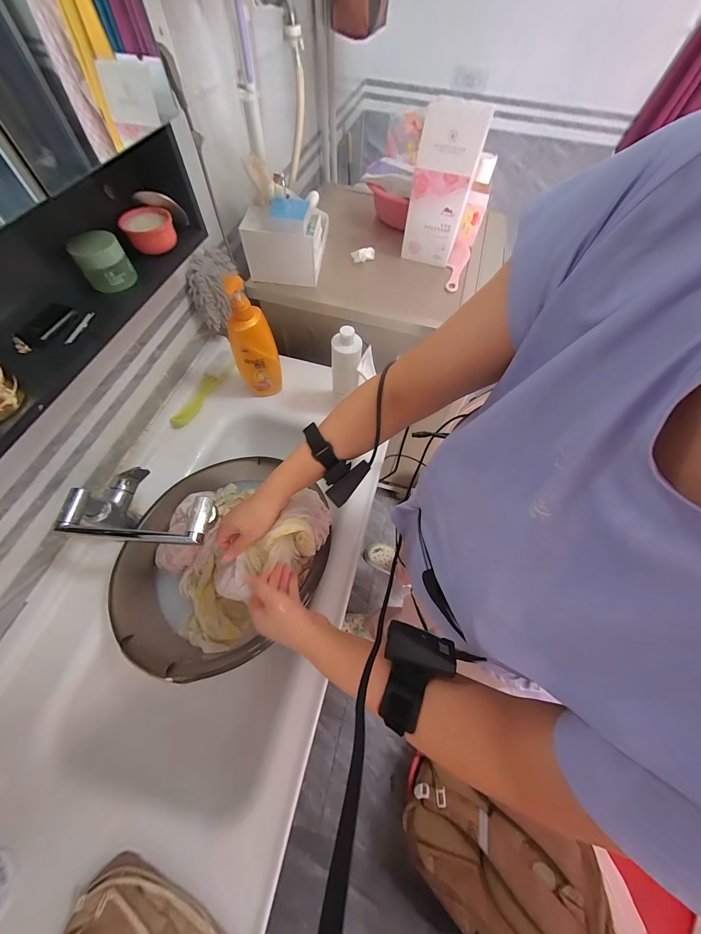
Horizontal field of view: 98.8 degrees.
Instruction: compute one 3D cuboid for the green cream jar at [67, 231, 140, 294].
[{"bbox_3d":[-0.349,-0.292,0.427,0.060,0.051,0.055,-28,67,-15],"label":"green cream jar"}]

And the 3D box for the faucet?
[{"bbox_3d":[-0.319,0.089,0.499,0.212,0.167,0.117,18,64,7],"label":"faucet"}]

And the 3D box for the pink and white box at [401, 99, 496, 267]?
[{"bbox_3d":[0.201,-0.612,0.687,0.121,0.275,0.059,15,63,6],"label":"pink and white box"}]

